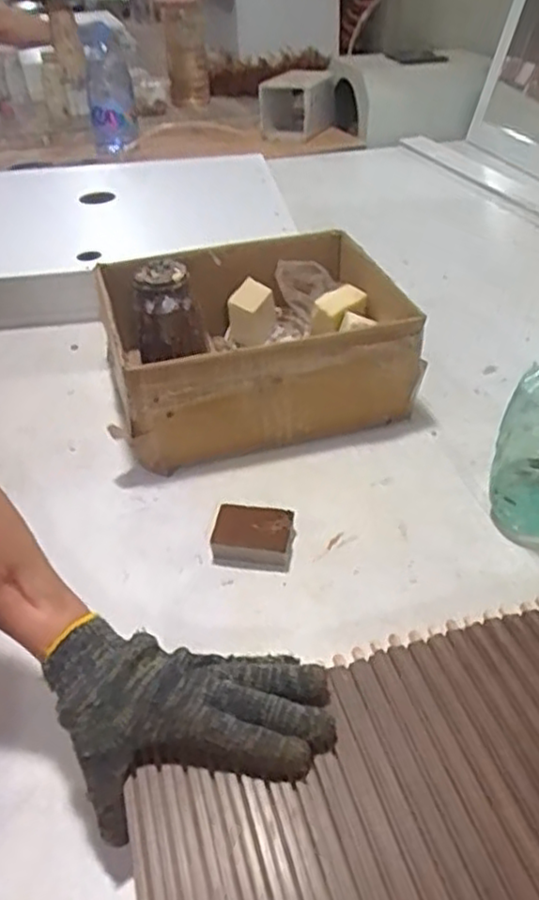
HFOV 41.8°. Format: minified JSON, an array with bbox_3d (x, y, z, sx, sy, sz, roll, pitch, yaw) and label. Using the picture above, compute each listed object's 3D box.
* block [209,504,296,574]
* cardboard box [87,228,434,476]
[{"bbox_3d":[-0.015,0.079,0.643,0.073,0.023,0.057,6,40,9],"label":"block"},{"bbox_3d":[-0.019,-0.140,0.808,0.315,0.146,0.273,-12,40,-12],"label":"cardboard box"}]

